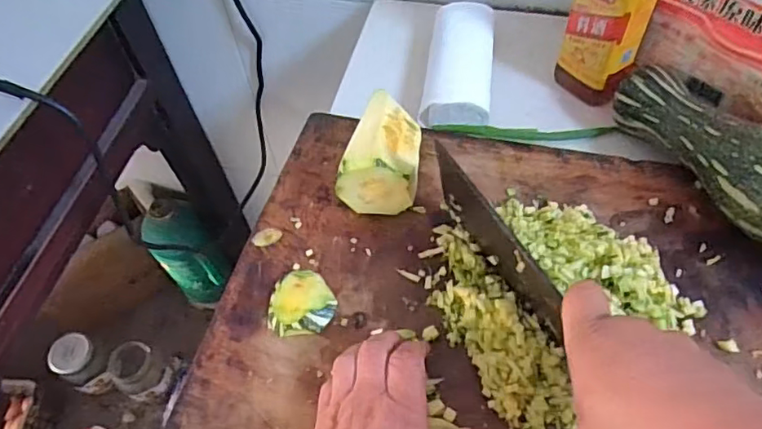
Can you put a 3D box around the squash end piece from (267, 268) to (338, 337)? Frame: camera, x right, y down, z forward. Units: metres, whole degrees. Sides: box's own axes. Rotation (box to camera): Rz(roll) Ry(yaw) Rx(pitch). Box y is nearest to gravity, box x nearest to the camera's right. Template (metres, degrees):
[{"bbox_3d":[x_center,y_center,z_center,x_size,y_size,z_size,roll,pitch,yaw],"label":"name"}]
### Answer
[{"bbox_3d":[-0.058,0.063,0.411,0.048,0.016,0.047,-6,56,-1],"label":"squash end piece"}]

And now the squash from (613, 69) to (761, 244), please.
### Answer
[{"bbox_3d":[0.264,-0.049,0.430,0.061,0.060,0.212,-18,43,-9],"label":"squash"}]

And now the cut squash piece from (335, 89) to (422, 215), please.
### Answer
[{"bbox_3d":[0.001,-0.047,0.453,0.058,0.062,0.086,3,56,6],"label":"cut squash piece"}]

